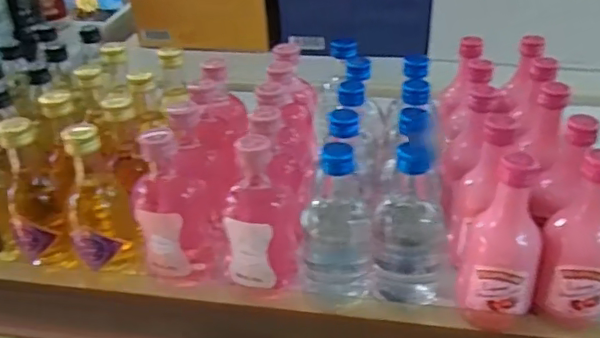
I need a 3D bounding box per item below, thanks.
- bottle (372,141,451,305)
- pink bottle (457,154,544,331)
[{"bbox_3d":[0.065,0.032,0.325,0.043,0.097,0.035,5,35,12],"label":"bottle"},{"bbox_3d":[0.107,0.041,0.304,0.039,0.099,0.030,19,40,28],"label":"pink bottle"}]

